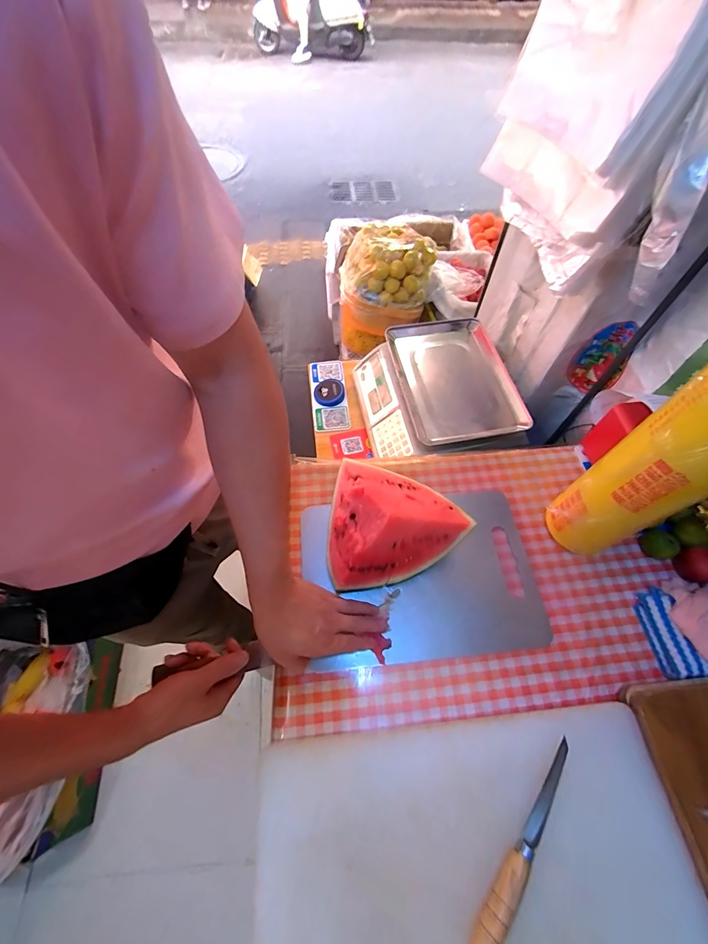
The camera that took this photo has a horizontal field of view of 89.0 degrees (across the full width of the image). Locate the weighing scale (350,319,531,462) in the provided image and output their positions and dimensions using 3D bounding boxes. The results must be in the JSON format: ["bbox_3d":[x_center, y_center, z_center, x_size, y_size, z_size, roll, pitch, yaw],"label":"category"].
[{"bbox_3d":[0.171,-0.186,0.806,0.298,0.120,0.361,-9,61,-5],"label":"weighing scale"}]

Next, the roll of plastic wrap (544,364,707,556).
[{"bbox_3d":[0.340,-0.002,0.405,0.076,0.374,0.091,-26,64,-15],"label":"roll of plastic wrap"}]

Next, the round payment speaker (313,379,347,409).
[{"bbox_3d":[-0.062,-0.197,0.901,0.076,0.018,0.077,0,60,0],"label":"round payment speaker"}]

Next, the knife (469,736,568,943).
[{"bbox_3d":[0.176,0.372,0.364,0.022,0.018,0.198,37,66,19],"label":"knife"}]

